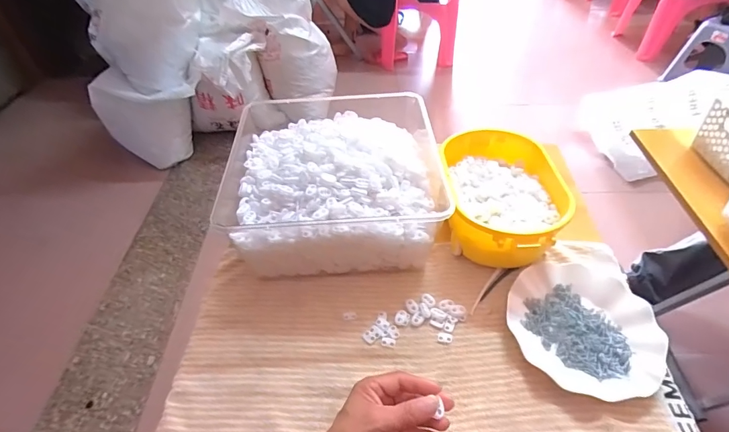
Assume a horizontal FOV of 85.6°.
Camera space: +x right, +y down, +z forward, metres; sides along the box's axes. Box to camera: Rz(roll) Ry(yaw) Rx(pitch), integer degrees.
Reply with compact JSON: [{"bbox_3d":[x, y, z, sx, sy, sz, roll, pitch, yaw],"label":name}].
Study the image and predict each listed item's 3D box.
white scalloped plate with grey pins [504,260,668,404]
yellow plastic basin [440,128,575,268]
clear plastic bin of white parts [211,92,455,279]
[{"bbox_3d":[0.281,0.143,0.512,0.177,0.022,0.176,-1,47,1],"label":"white scalloped plate with grey pins"},{"bbox_3d":[0.208,-0.025,0.619,0.158,0.096,0.255,2,48,4],"label":"yellow plastic basin"},{"bbox_3d":[-0.046,-0.051,0.623,0.304,0.139,0.282,-5,47,-2],"label":"clear plastic bin of white parts"}]

